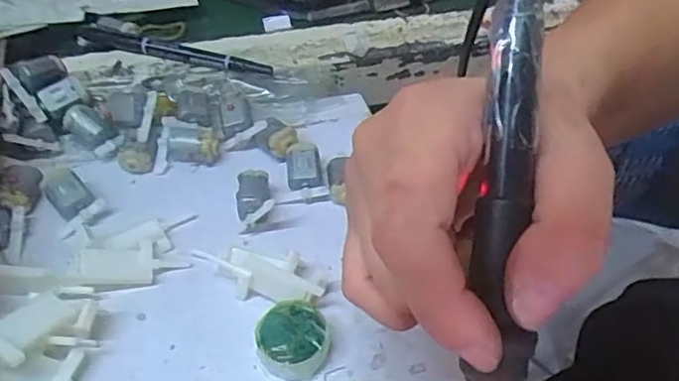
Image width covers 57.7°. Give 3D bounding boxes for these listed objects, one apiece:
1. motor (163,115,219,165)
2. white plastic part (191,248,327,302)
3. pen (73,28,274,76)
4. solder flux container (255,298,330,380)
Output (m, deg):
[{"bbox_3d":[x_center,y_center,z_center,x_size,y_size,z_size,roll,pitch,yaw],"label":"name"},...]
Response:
[{"bbox_3d":[-0.088,-0.029,0.368,0.031,0.020,0.022,-3,47,-5],"label":"motor"},{"bbox_3d":[-0.041,0.038,0.308,0.071,0.017,0.027,22,50,18],"label":"white plastic part"},{"bbox_3d":[-0.113,-0.094,0.414,0.138,0.011,0.013,13,47,10],"label":"pen"},{"bbox_3d":[-0.021,0.068,0.283,0.031,0.017,0.033,1,46,-1],"label":"solder flux container"}]

